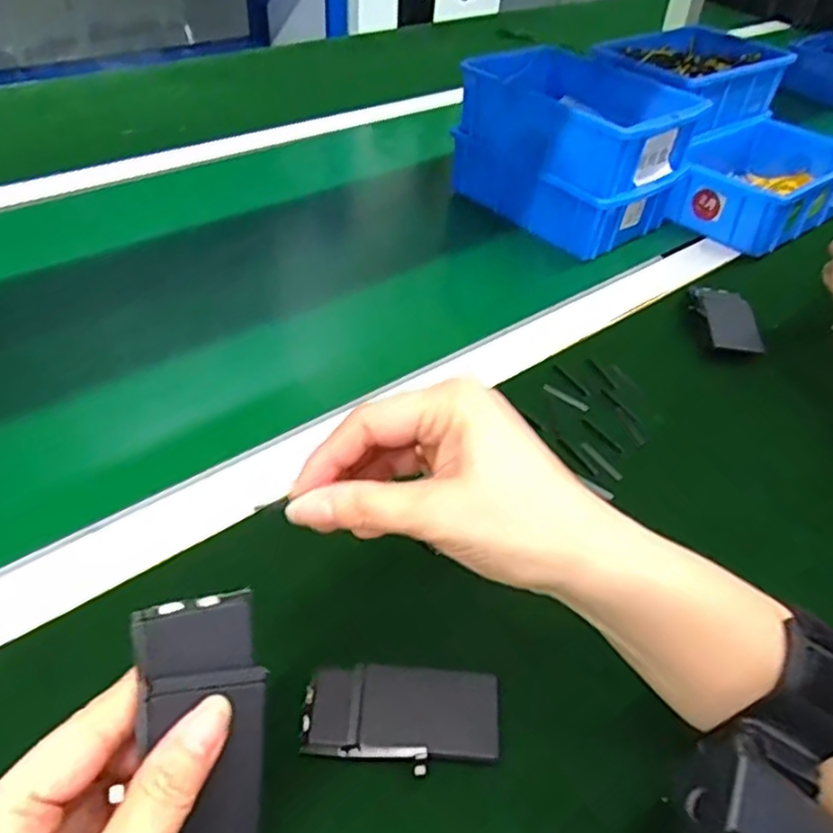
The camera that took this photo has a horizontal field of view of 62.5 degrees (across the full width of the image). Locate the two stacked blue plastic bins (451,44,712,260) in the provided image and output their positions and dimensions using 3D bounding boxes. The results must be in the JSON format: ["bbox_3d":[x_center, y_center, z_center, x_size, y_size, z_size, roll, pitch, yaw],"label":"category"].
[{"bbox_3d":[0.159,-0.261,0.684,0.159,0.130,0.192,-28,52,-31],"label":"two stacked blue plastic bins"}]

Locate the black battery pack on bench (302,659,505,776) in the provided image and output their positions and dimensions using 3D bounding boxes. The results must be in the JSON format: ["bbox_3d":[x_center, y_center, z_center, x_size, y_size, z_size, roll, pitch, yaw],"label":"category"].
[{"bbox_3d":[-0.007,0.131,0.303,0.085,0.009,0.042,6,42,1],"label":"black battery pack on bench"}]

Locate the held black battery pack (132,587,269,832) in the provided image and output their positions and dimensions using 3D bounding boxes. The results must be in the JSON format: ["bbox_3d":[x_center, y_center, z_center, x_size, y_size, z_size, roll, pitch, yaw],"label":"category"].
[{"bbox_3d":[-0.068,0.106,0.229,0.039,0.005,0.090,-6,85,-37],"label":"held black battery pack"}]

